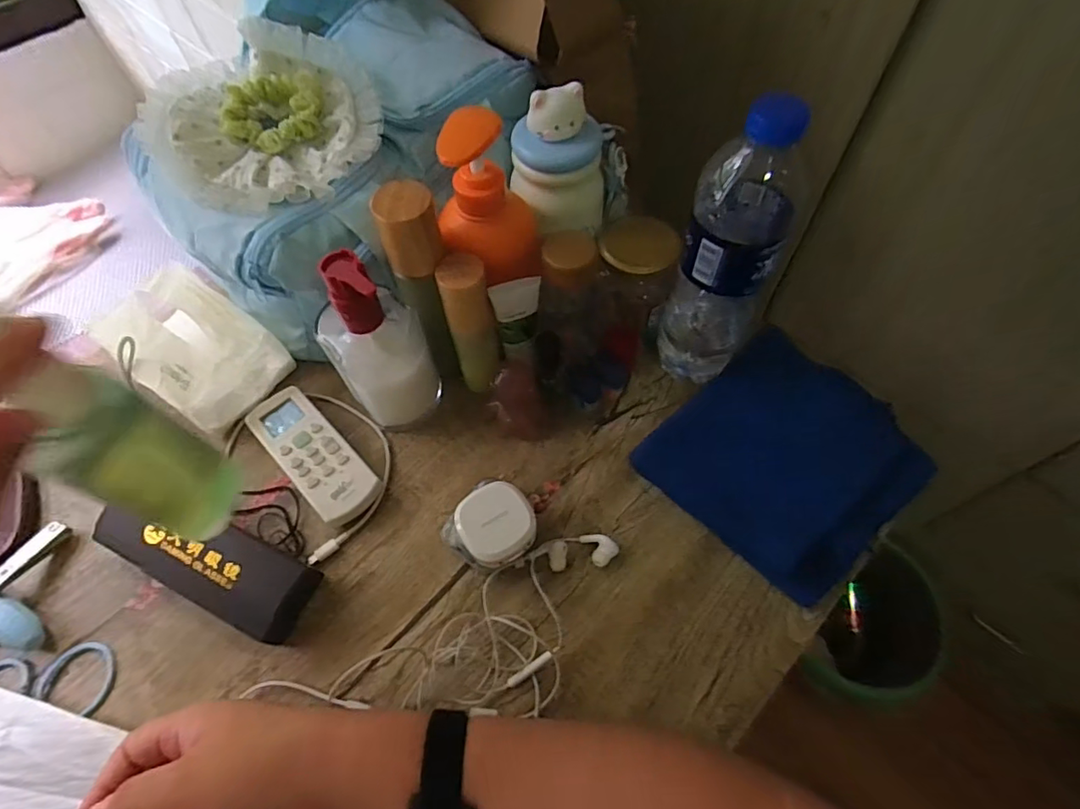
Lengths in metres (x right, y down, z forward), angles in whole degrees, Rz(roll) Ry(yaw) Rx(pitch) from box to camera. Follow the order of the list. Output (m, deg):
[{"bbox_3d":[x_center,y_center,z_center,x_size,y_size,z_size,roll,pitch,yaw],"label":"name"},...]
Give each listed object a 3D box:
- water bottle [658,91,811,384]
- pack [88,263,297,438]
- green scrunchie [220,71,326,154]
[{"bbox_3d":[0.131,-0.100,0.391,0.064,0.233,0.066,13,61,9],"label":"water bottle"},{"bbox_3d":[-0.296,-0.046,0.462,0.140,0.056,0.096,29,65,18],"label":"pack"},{"bbox_3d":[-0.180,-0.199,0.371,0.069,0.047,0.016,-23,13,-16],"label":"green scrunchie"}]

